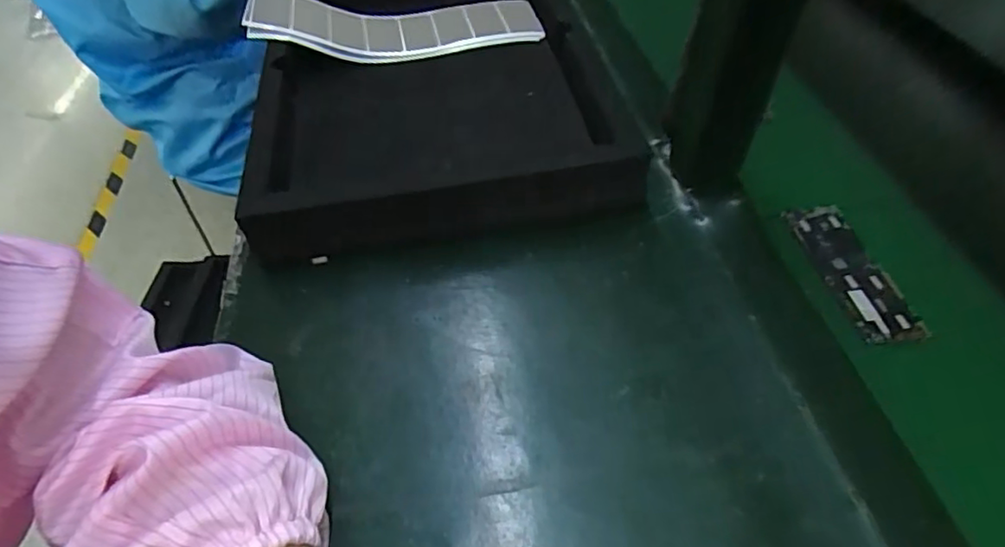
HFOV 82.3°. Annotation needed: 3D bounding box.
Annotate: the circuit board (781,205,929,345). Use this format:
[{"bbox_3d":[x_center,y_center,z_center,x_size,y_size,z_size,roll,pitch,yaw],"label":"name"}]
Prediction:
[{"bbox_3d":[0.243,-0.002,0.401,0.042,0.008,0.118,-9,49,-5],"label":"circuit board"}]

